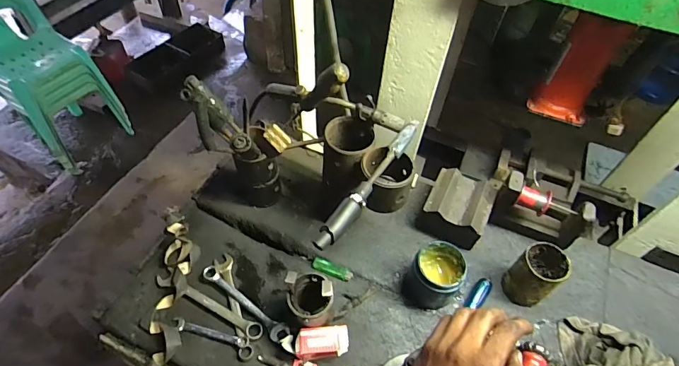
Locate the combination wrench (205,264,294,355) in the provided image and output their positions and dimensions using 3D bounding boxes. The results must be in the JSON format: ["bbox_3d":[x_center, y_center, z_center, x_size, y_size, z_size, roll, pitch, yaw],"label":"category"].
[{"bbox_3d":[-0.162,0.225,0.728,0.225,0.017,0.030,33,58,20],"label":"combination wrench"}]

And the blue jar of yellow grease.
[{"bbox_3d":[0.174,0.170,0.727,0.084,0.109,0.089,2,53,-2],"label":"blue jar of yellow grease"}]

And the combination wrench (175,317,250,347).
[{"bbox_3d":[-0.227,0.264,0.703,0.139,0.008,0.019,13,53,7],"label":"combination wrench"}]

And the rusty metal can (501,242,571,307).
[{"bbox_3d":[0.351,0.168,0.724,0.077,0.114,0.070,2,53,-2],"label":"rusty metal can"}]

